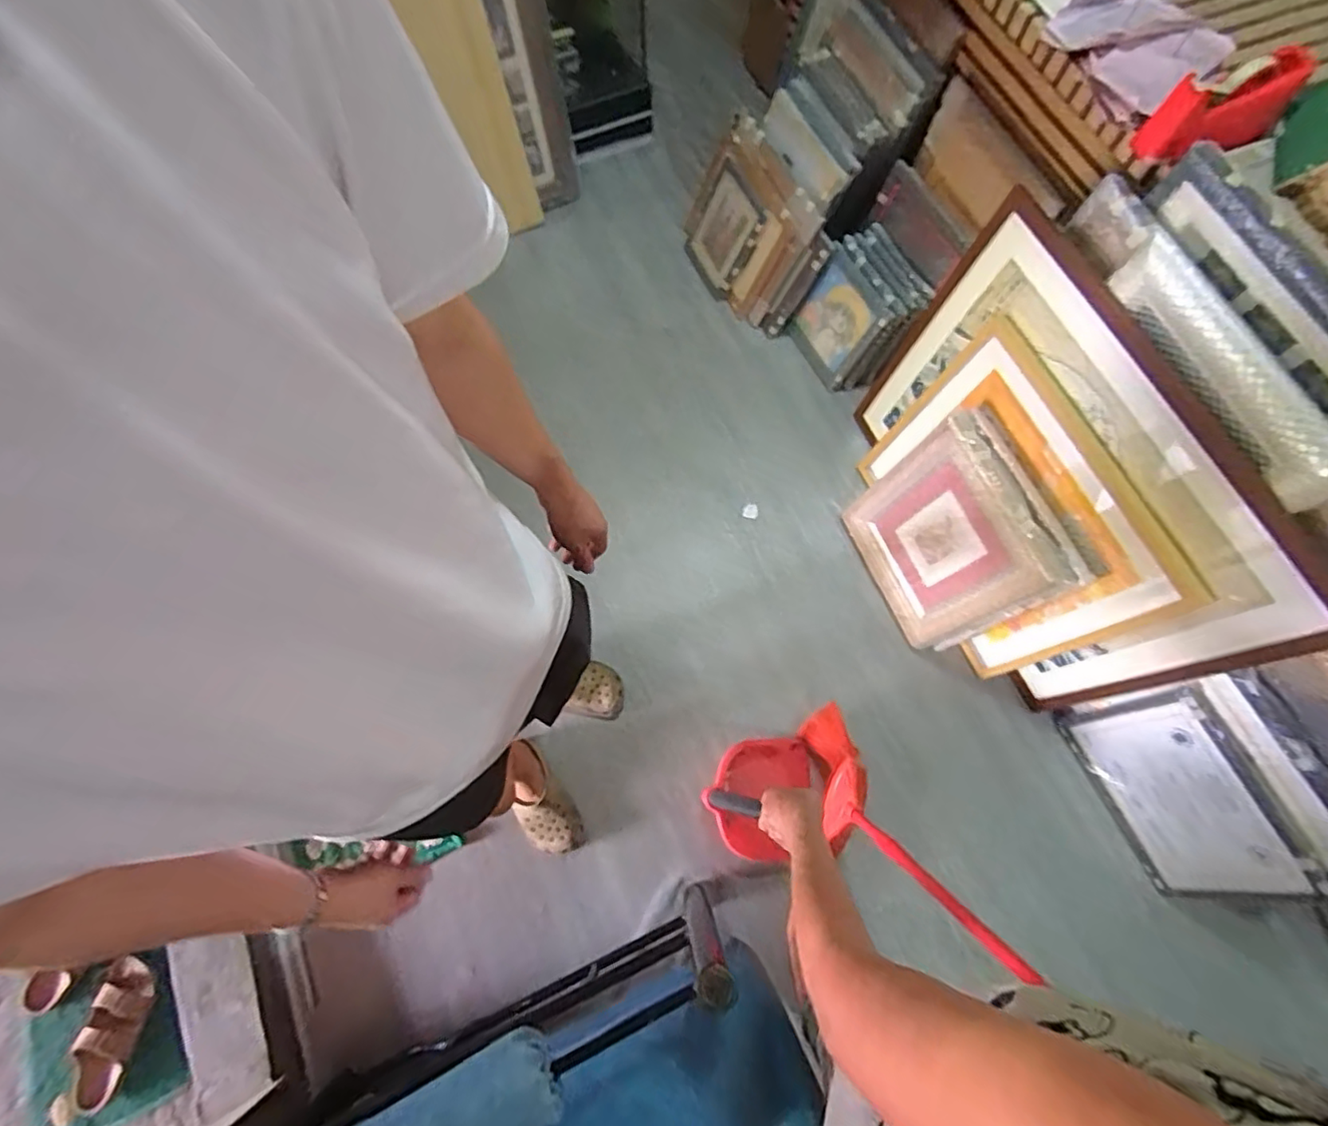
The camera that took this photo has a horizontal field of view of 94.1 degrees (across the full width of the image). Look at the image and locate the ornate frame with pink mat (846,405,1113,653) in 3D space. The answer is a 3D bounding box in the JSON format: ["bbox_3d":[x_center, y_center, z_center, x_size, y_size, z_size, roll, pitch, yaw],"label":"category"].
[{"bbox_3d":[0.594,-0.050,1.269,0.093,0.394,0.374,-19,74,-27],"label":"ornate frame with pink mat"}]

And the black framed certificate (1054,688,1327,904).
[{"bbox_3d":[0.973,0.445,1.175,0.032,0.267,0.375,-11,72,-34],"label":"black framed certificate"}]

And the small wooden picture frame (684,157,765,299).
[{"bbox_3d":[0.149,-0.860,1.610,0.028,0.258,0.226,-15,65,-34],"label":"small wooden picture frame"}]

